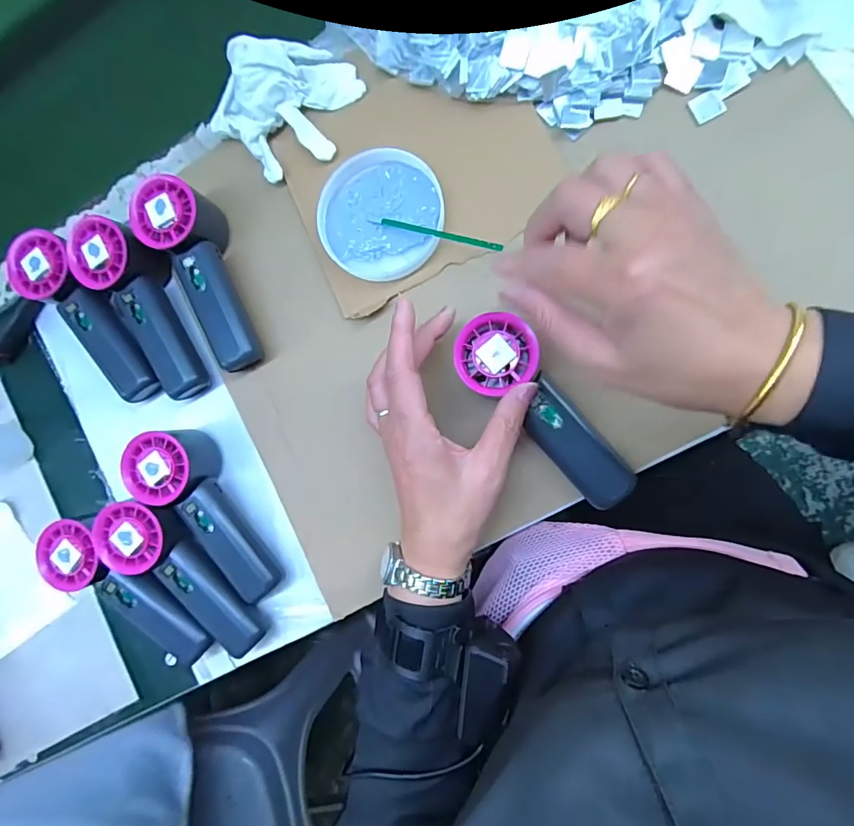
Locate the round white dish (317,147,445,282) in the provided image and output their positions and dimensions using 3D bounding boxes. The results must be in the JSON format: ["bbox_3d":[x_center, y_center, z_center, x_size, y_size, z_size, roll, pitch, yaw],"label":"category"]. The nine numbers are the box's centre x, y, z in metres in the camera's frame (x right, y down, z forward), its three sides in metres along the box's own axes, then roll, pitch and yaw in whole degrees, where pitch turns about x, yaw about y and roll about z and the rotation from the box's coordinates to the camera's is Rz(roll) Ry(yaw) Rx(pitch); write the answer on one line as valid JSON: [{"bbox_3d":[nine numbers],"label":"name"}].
[{"bbox_3d":[-0.037,-0.162,0.377,0.096,0.016,0.108,-9,87,10],"label":"round white dish"}]

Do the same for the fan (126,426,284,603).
[{"bbox_3d":[-0.176,0.083,0.378,0.051,0.055,0.154,-39,83,7],"label":"fan"}]

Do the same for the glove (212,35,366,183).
[{"bbox_3d":[-0.115,-0.255,0.380,0.102,0.039,0.113,42,96,8],"label":"glove"}]

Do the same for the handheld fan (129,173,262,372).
[{"bbox_3d":[-0.178,-0.112,0.383,0.056,0.056,0.154,-30,84,8],"label":"handheld fan"}]

